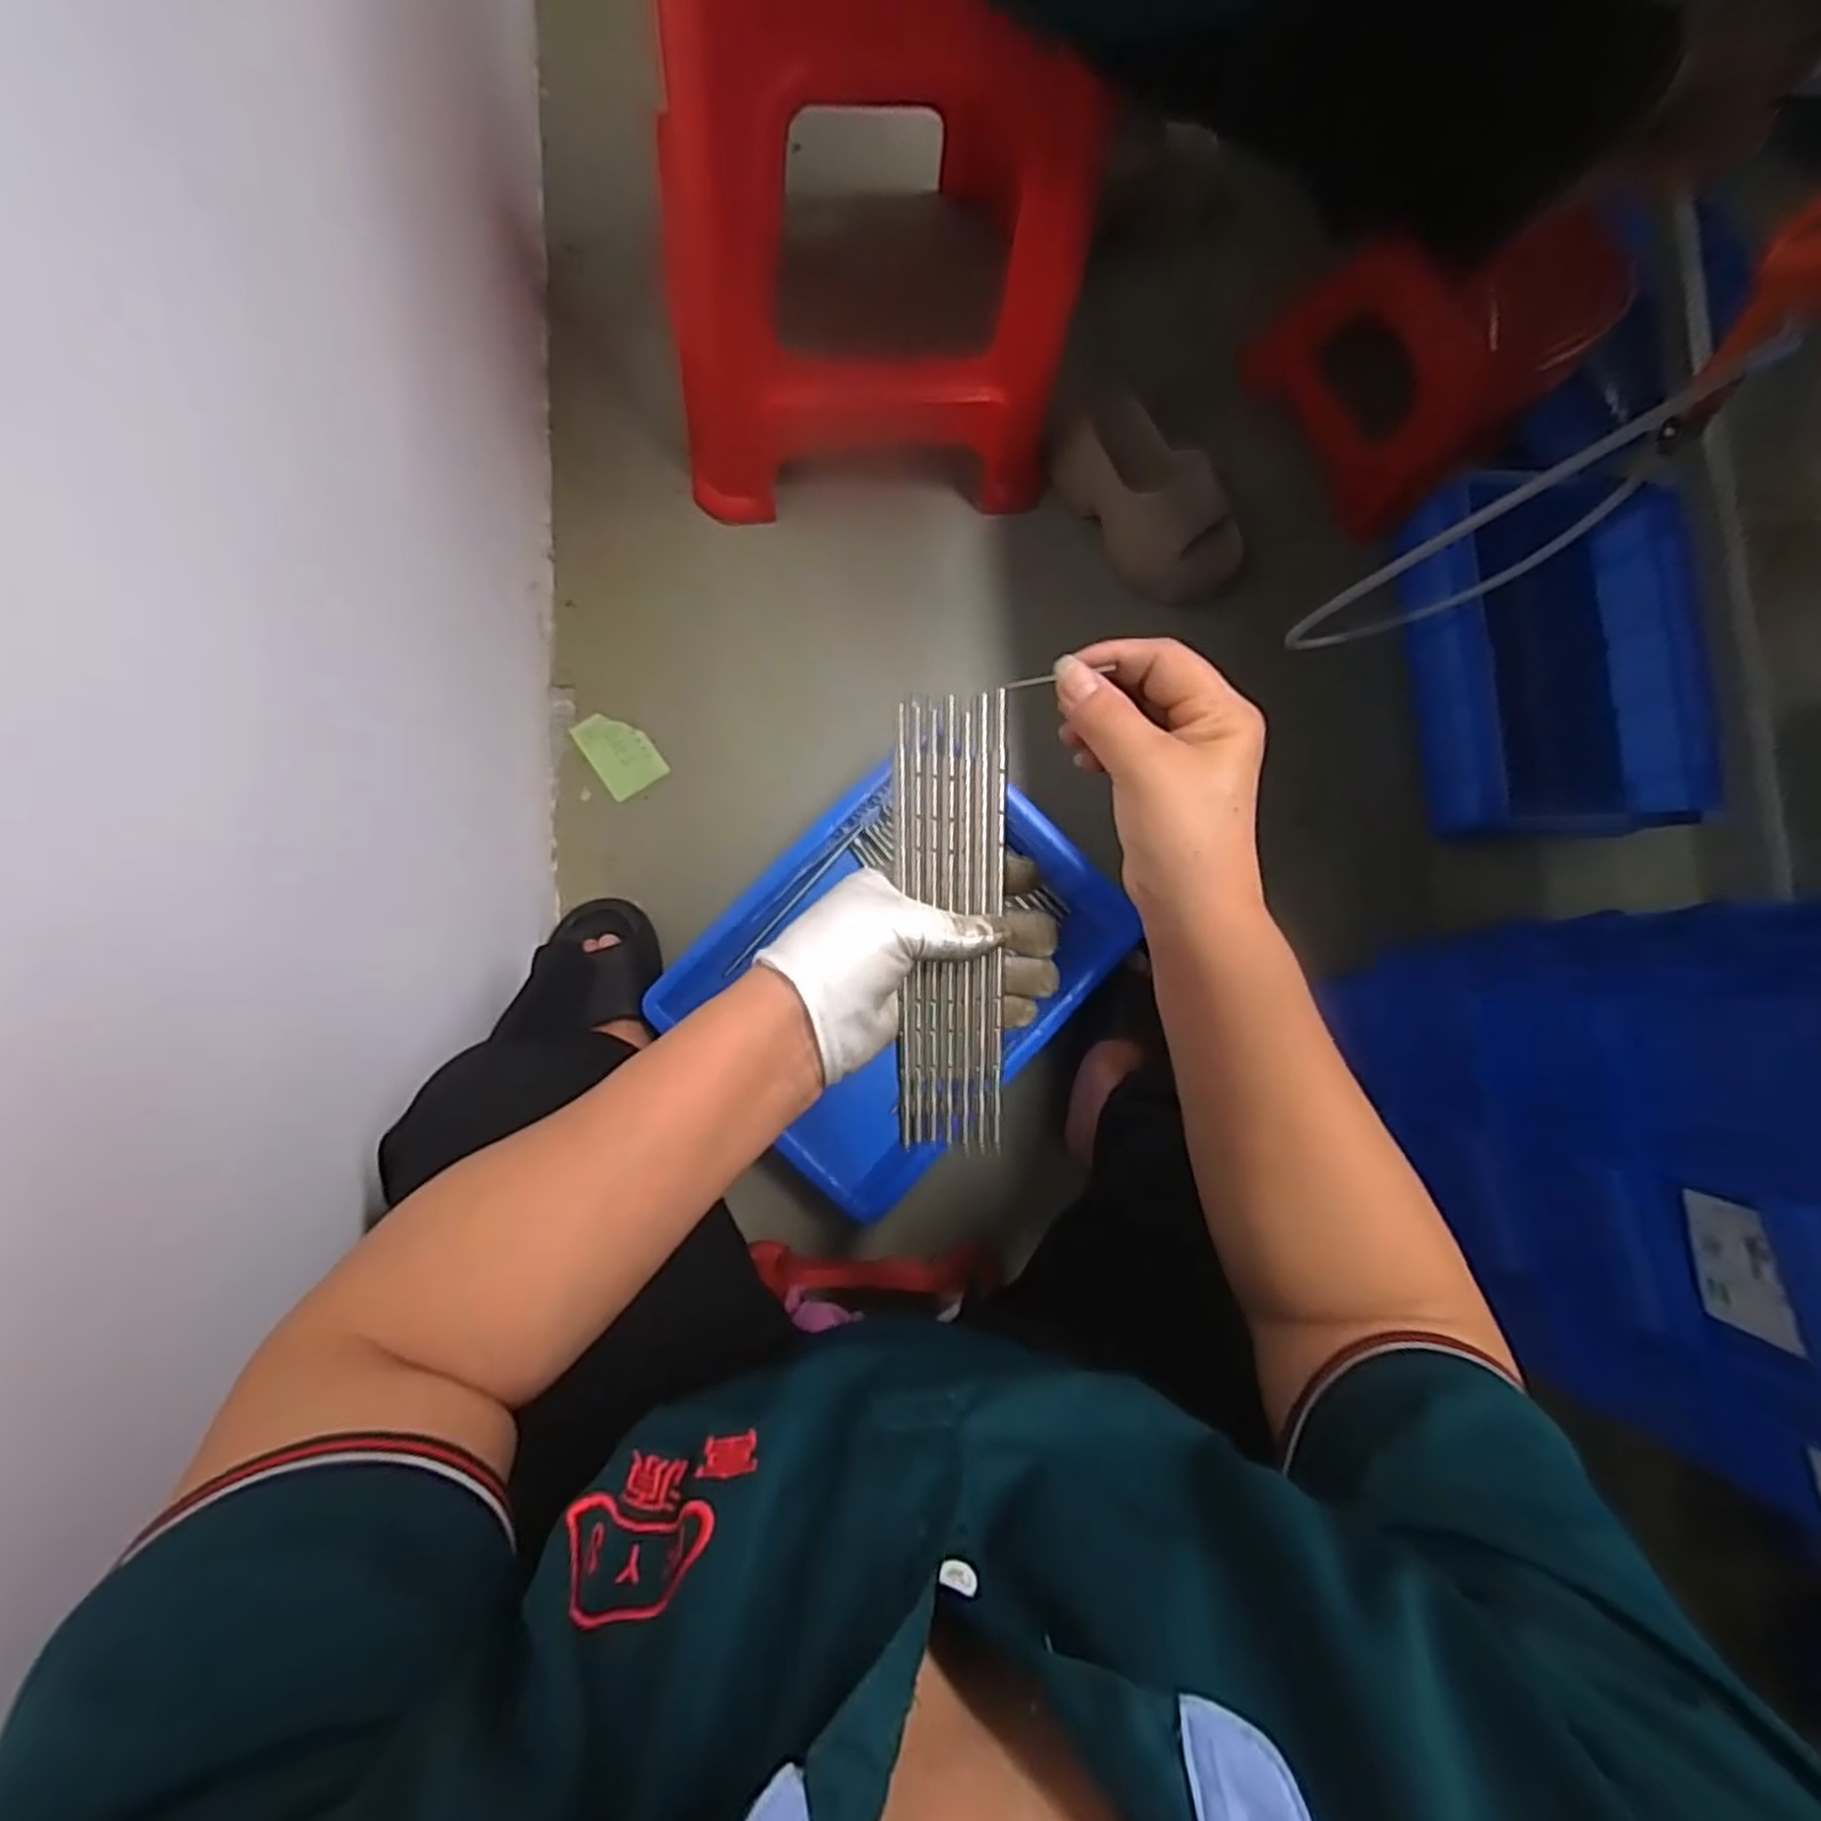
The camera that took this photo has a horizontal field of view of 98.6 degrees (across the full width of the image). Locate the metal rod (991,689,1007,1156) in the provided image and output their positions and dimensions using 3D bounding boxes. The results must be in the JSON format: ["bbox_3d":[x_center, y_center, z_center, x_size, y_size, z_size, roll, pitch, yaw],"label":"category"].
[{"bbox_3d":[0.042,0.011,0.375,0.006,0.004,0.222,-1,100,-7],"label":"metal rod"}]

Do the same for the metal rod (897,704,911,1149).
[{"bbox_3d":[-0.003,0.013,0.368,0.005,0.005,0.209,-2,103,-7],"label":"metal rod"}]

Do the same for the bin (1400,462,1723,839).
[{"bbox_3d":[0.739,-0.284,0.941,0.337,0.177,0.394,-4,85,-7],"label":"bin"}]

